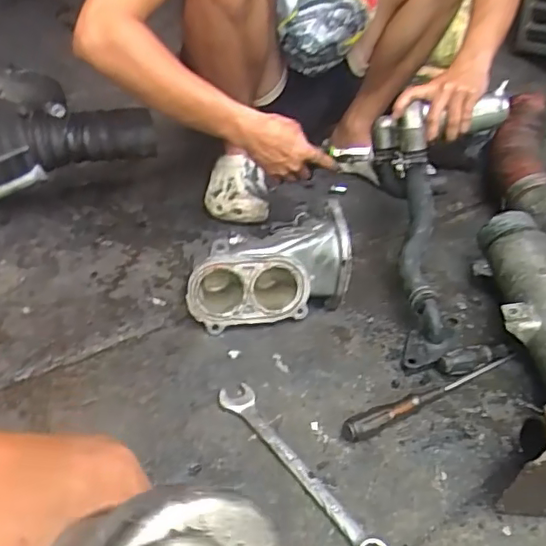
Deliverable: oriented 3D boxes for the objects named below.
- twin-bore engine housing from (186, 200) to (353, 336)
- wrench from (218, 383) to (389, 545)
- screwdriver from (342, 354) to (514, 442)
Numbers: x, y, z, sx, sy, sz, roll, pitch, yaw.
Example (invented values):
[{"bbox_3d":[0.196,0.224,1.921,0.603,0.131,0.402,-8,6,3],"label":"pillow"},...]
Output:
[{"bbox_3d":[-0.015,-0.016,0.833,0.220,0.131,0.141,-6,39,-11],"label":"twin-bore engine housing"},{"bbox_3d":[0.026,0.216,0.636,0.040,0.014,0.267,-23,45,-29],"label":"wrench"},{"bbox_3d":[0.204,0.147,0.720,0.270,0.035,0.022,-18,43,-24],"label":"screwdriver"}]

